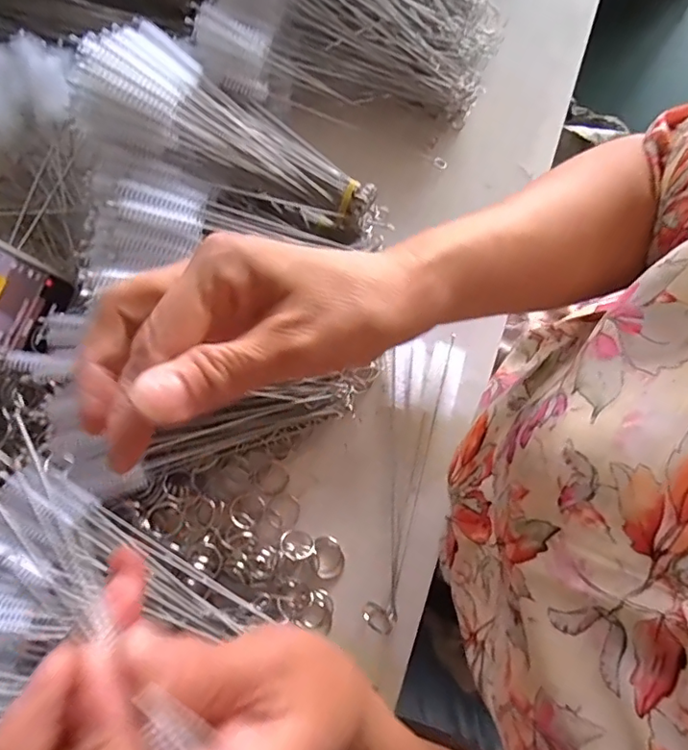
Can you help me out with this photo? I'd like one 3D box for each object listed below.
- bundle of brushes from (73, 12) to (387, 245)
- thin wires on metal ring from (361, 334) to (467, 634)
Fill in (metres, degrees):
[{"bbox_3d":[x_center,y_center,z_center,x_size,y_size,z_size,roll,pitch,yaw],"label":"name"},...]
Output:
[{"bbox_3d":[-0.067,-0.165,0.372,0.209,0.052,0.099,24,80,-17],"label":"bundle of brushes"},{"bbox_3d":[0.039,0.070,0.389,0.055,0.020,0.203,15,80,4],"label":"thin wires on metal ring"}]

